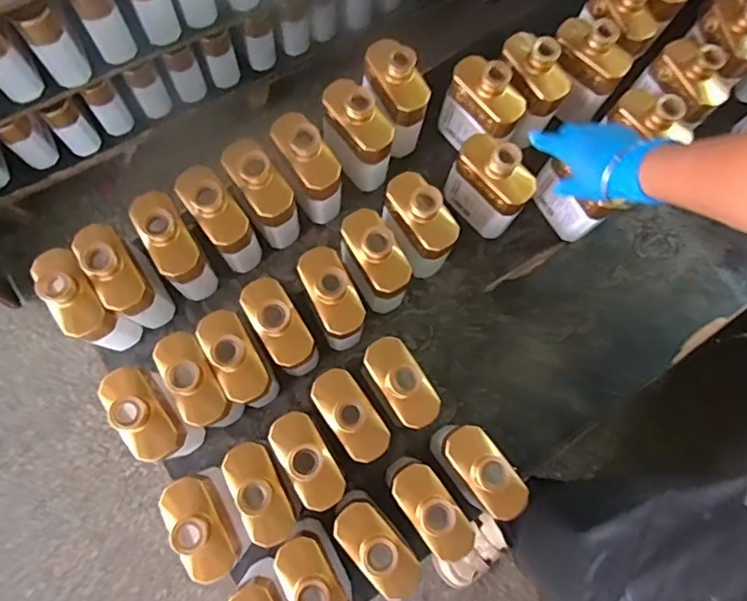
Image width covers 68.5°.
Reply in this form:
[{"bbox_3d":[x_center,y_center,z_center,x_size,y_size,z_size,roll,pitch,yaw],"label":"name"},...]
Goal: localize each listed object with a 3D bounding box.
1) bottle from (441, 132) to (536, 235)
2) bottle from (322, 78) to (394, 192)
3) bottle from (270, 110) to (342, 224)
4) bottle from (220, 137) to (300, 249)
[{"bbox_3d":[0.159,-0.157,0.759,0.111,0.162,0.058,44,78,6],"label":"bottle"},{"bbox_3d":[-0.024,-0.230,0.769,0.054,0.157,0.109,-43,83,-12],"label":"bottle"},{"bbox_3d":[-0.085,-0.177,0.749,0.055,0.150,0.099,-33,81,-10],"label":"bottle"},{"bbox_3d":[-0.151,-0.150,0.740,0.054,0.154,0.119,-35,82,-10],"label":"bottle"}]

